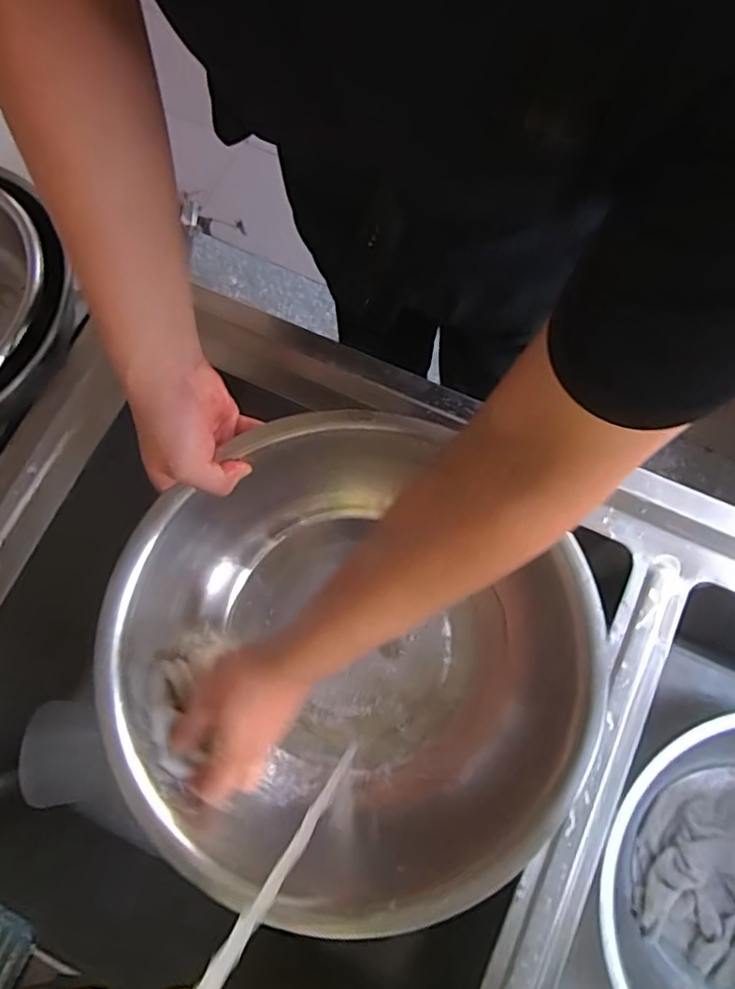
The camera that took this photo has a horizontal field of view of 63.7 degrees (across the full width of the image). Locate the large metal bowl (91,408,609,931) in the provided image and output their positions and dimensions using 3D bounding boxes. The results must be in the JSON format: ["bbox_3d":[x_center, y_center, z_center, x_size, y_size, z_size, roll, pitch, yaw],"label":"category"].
[{"bbox_3d":[-0.010,0.137,0.512,0.380,0.149,0.365,0,75,1],"label":"large metal bowl"}]

